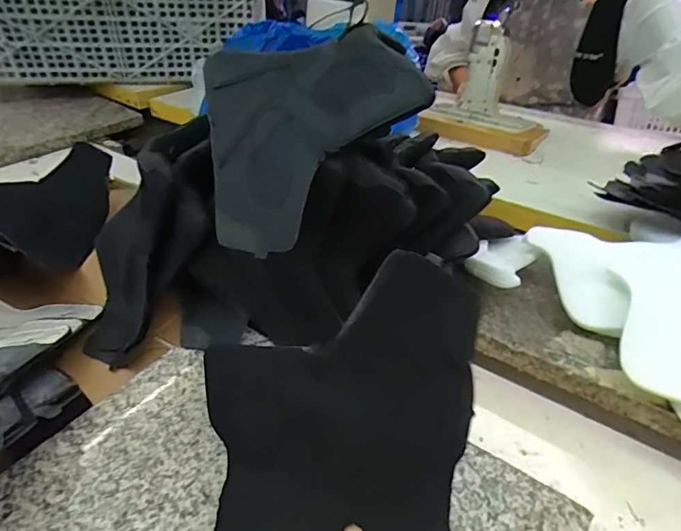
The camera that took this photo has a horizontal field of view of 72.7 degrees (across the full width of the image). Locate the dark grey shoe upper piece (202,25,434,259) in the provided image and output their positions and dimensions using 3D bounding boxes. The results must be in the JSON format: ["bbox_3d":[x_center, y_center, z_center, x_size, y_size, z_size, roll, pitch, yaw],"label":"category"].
[{"bbox_3d":[-0.025,-0.124,0.392,0.187,0.031,0.208,-14,68,11],"label":"dark grey shoe upper piece"}]

